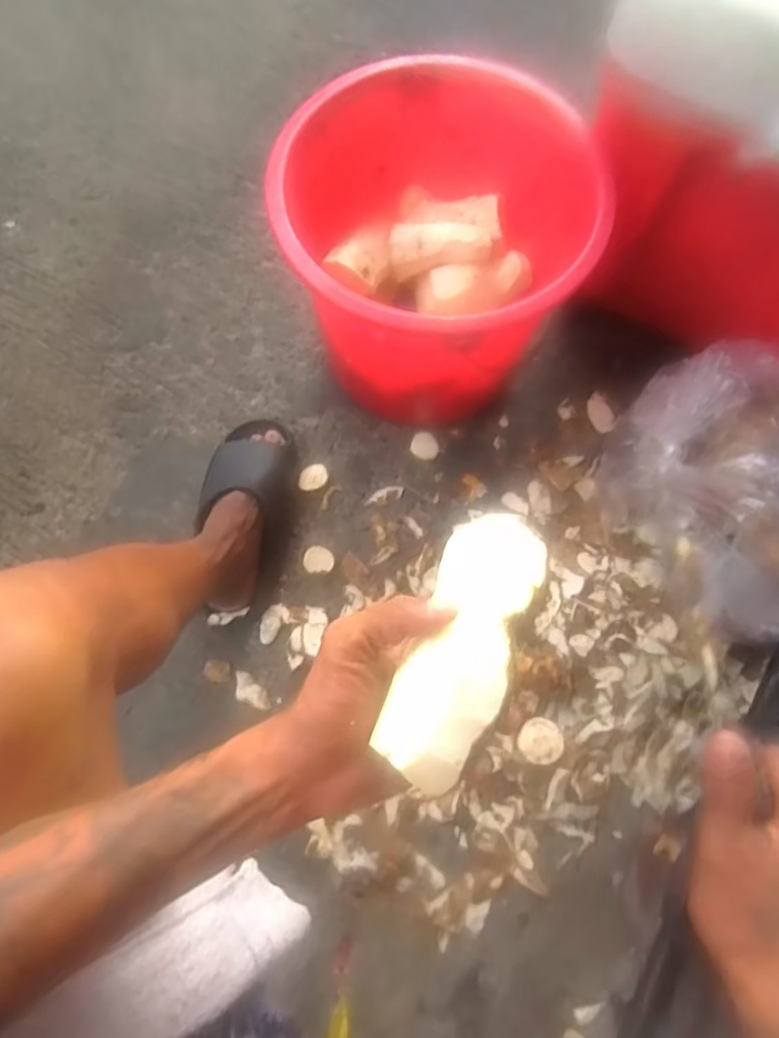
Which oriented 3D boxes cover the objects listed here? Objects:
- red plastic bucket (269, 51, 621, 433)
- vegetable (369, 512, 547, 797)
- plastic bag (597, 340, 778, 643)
[{"bbox_3d":[0.055,-0.278,0.729,0.295,0.277,0.296,0,73,0],"label":"red plastic bucket"},{"bbox_3d":[0.042,0.052,0.328,0.048,0.036,0.155,22,50,7],"label":"vegetable"},{"bbox_3d":[0.387,-0.031,0.710,0.238,0.166,0.294,-35,76,-10],"label":"plastic bag"}]

